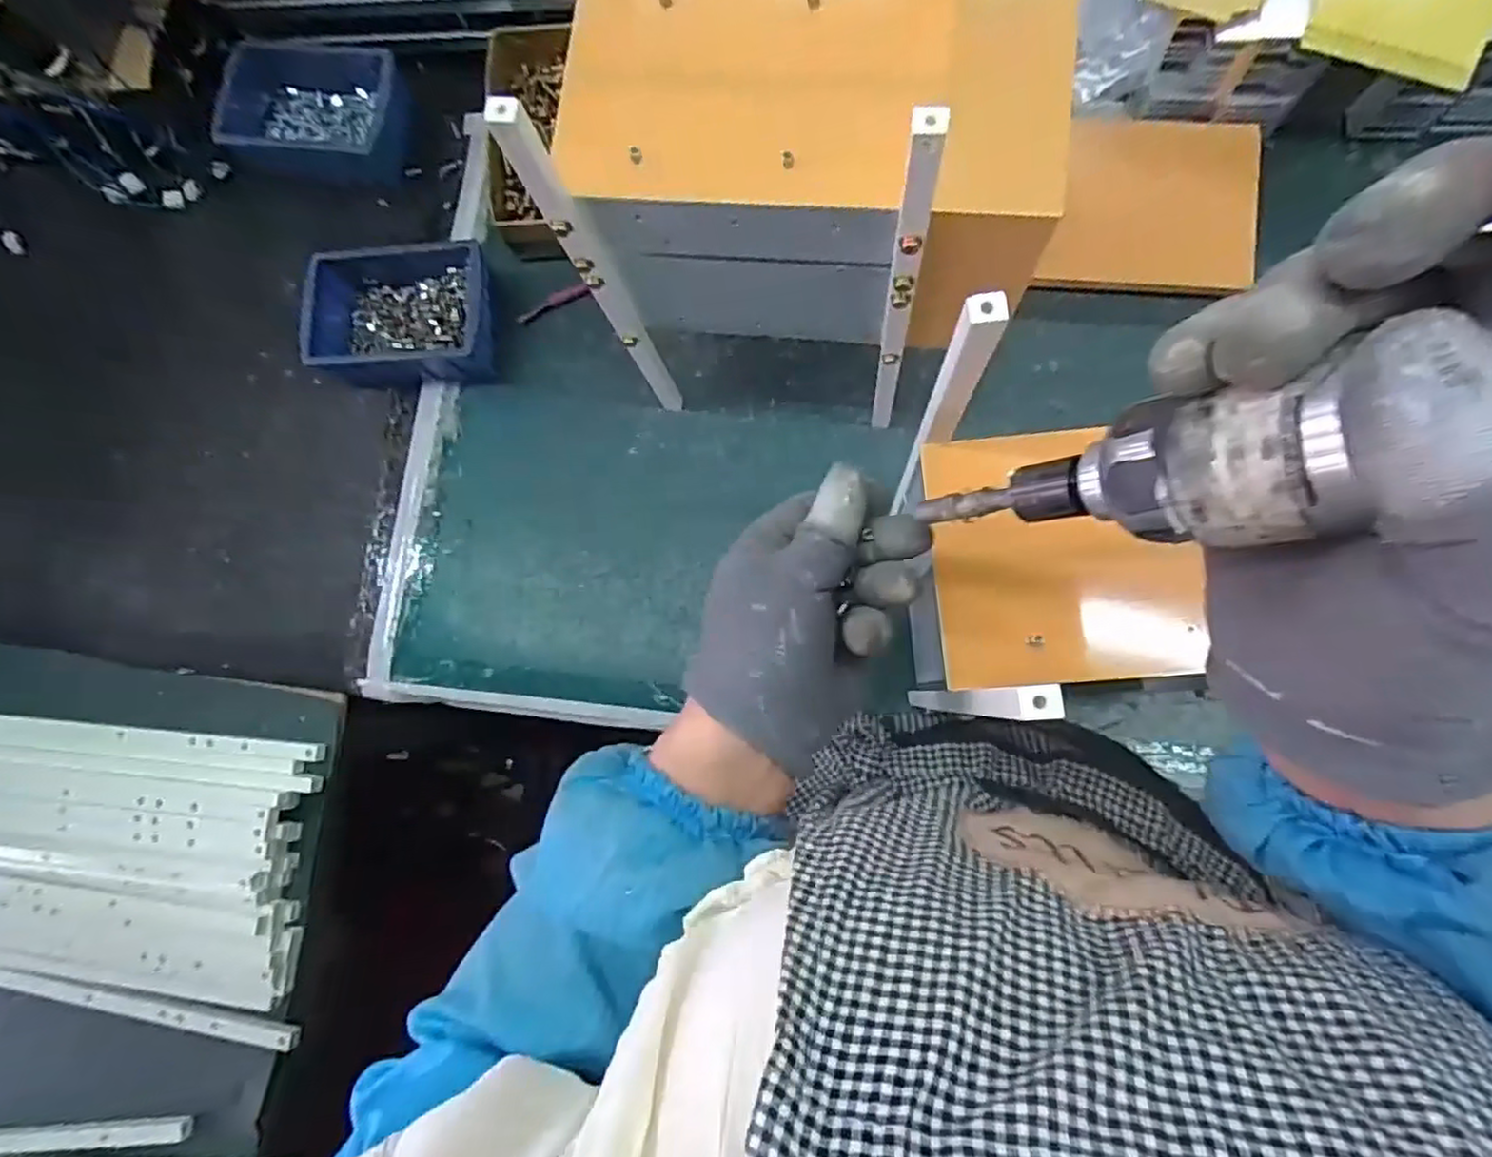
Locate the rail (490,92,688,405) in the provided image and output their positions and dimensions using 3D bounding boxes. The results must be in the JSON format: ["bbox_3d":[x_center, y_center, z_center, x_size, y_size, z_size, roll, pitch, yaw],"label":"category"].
[{"bbox_3d":[-0.075,-0.156,0.394,0.019,0.264,0.018,-25,81,4],"label":"rail"}]

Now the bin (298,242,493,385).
[{"bbox_3d":[-0.276,-0.217,0.564,0.165,0.040,0.114,1,83,8],"label":"bin"}]

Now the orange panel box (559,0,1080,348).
[{"bbox_3d":[0.037,-0.206,0.356,0.218,0.124,0.130,8,84,8],"label":"orange panel box"}]

